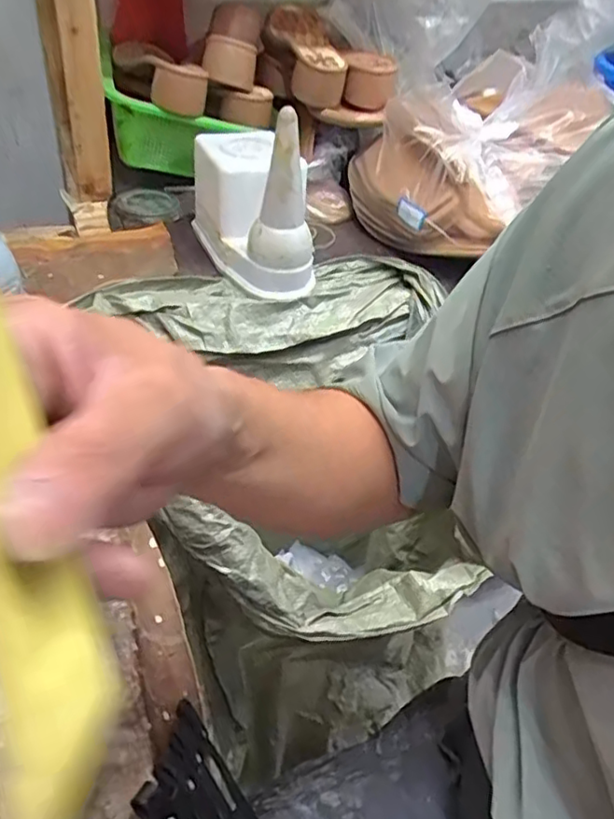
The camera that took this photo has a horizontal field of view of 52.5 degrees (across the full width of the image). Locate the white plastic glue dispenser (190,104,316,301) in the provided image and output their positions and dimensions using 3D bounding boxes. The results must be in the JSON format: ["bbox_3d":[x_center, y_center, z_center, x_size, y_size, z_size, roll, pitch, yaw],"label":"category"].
[{"bbox_3d":[-0.057,-0.234,0.681,0.089,0.170,0.182,-12,44,-22],"label":"white plastic glue dispenser"}]

